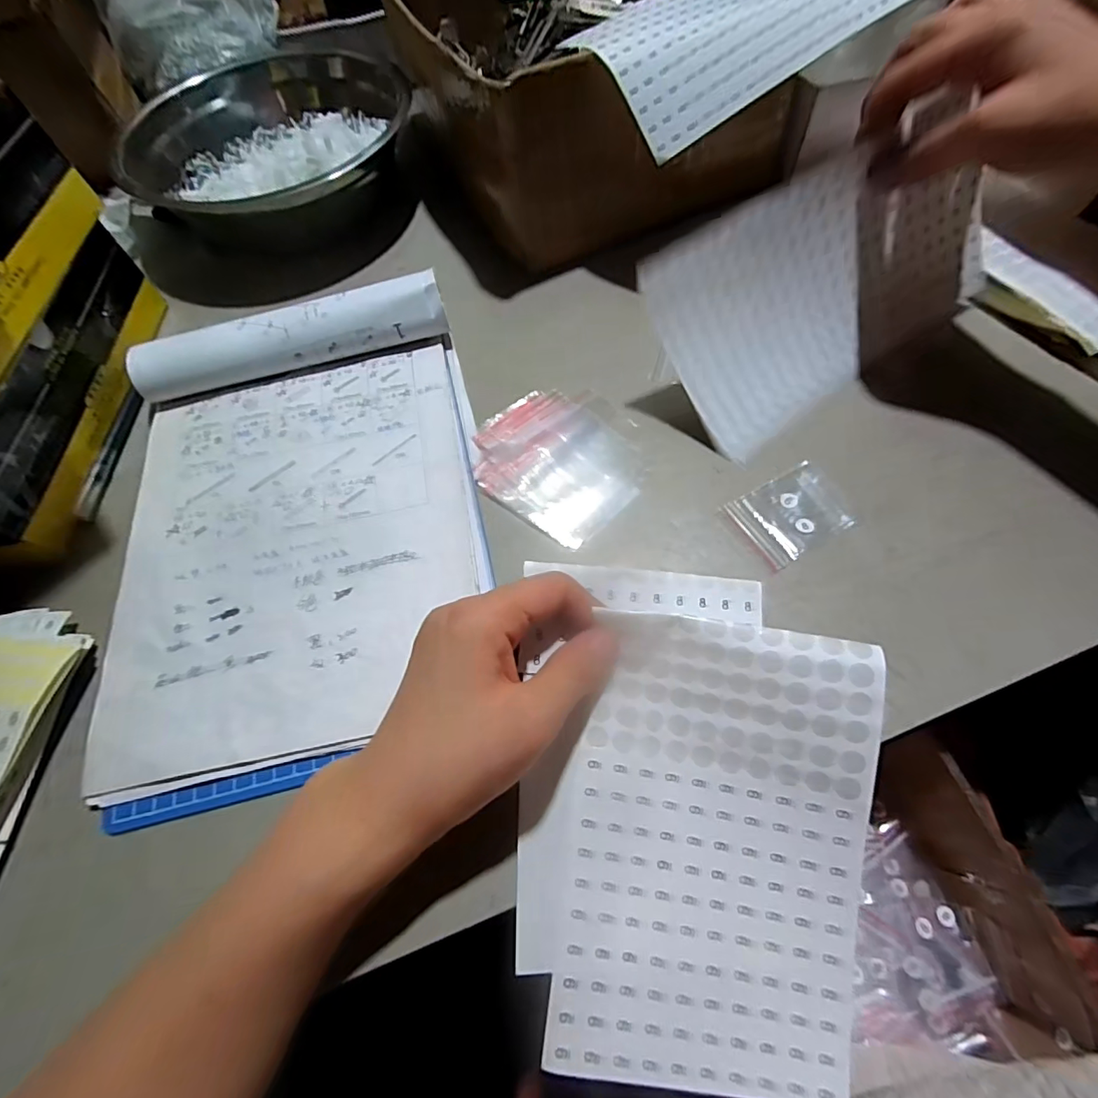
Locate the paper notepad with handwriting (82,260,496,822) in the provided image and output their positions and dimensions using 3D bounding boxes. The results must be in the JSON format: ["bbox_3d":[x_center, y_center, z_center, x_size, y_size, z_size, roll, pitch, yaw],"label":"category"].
[{"bbox_3d":[-0.151,-0.023,0.307,0.214,0.035,0.294,-11,64,-2],"label":"paper notepad with handwriting"}]

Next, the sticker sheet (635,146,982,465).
[{"bbox_3d":[0.175,-0.164,0.326,0.221,0.126,0.018,-30,21,-4],"label":"sticker sheet"}]

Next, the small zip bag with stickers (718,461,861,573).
[{"bbox_3d":[0.141,-0.020,0.307,0.062,0.004,0.049,-27,65,-9],"label":"small zip bag with stickers"}]

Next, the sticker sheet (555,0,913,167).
[{"bbox_3d":[0.131,-0.357,0.352,0.219,0.023,0.111,-36,83,-7],"label":"sticker sheet"}]

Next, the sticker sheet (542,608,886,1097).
[{"bbox_3d":[0.072,0.127,0.227,0.122,0.020,0.186,6,83,9],"label":"sticker sheet"}]

